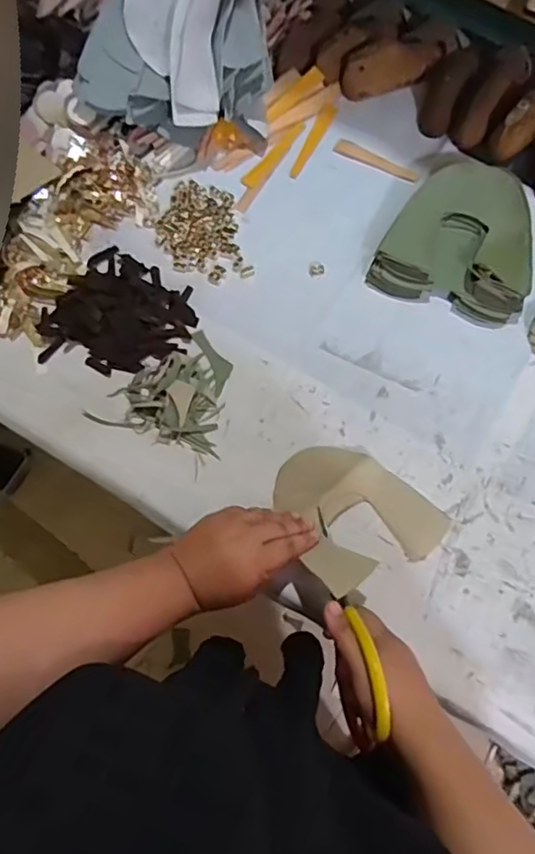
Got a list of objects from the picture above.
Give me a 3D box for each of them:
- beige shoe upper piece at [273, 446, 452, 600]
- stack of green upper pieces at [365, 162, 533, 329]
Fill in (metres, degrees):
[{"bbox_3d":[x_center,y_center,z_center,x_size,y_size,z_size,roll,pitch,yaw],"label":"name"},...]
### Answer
[{"bbox_3d":[0.090,0.073,0.567,0.145,0.071,0.142,-24,74,-5],"label":"beige shoe upper piece"},{"bbox_3d":[0.223,-0.218,0.666,0.167,0.035,0.175,19,75,7],"label":"stack of green upper pieces"}]

